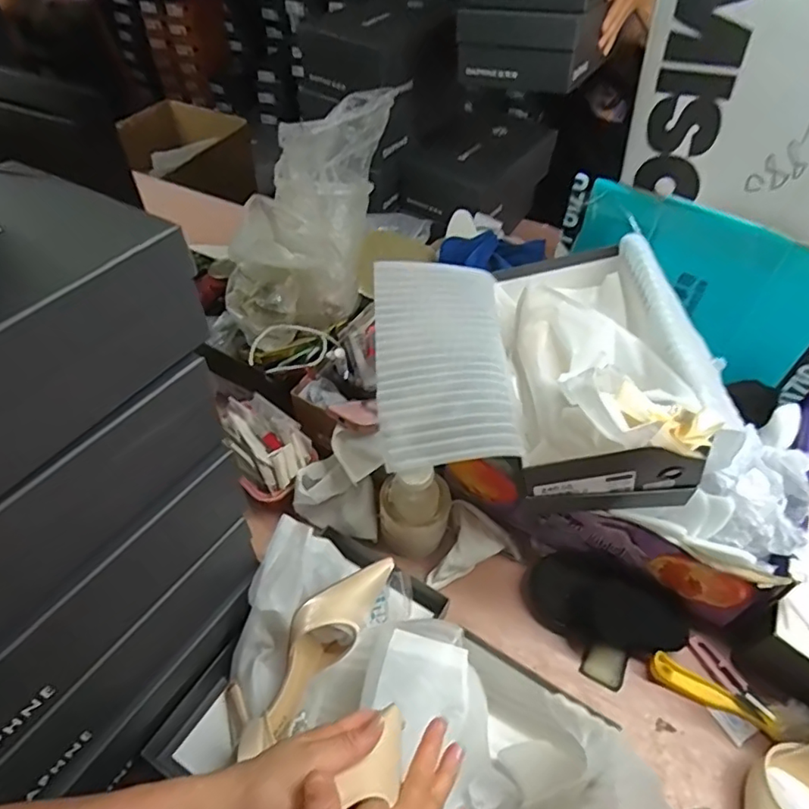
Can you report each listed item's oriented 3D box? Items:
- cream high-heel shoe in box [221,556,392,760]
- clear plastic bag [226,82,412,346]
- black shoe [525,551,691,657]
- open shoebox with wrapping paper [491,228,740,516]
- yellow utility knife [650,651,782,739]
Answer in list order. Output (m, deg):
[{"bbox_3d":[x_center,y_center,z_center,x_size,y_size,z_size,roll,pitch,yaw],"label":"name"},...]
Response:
[{"bbox_3d":[-0.098,0.257,0.618,0.075,0.097,0.226,33,73,24],"label":"cream high-heel shoe in box"},{"bbox_3d":[-0.146,-0.283,0.839,0.179,0.244,0.310,20,53,15],"label":"clear plastic bag"},{"bbox_3d":[0.240,0.235,0.667,0.181,0.042,0.091,16,52,12],"label":"black shoe"},{"bbox_3d":[0.214,-0.056,0.637,0.190,0.139,0.315,0,50,0],"label":"open shoebox with wrapping paper"},{"bbox_3d":[0.337,0.316,0.619,0.132,0.021,0.028,25,65,16],"label":"yellow utility knife"}]

